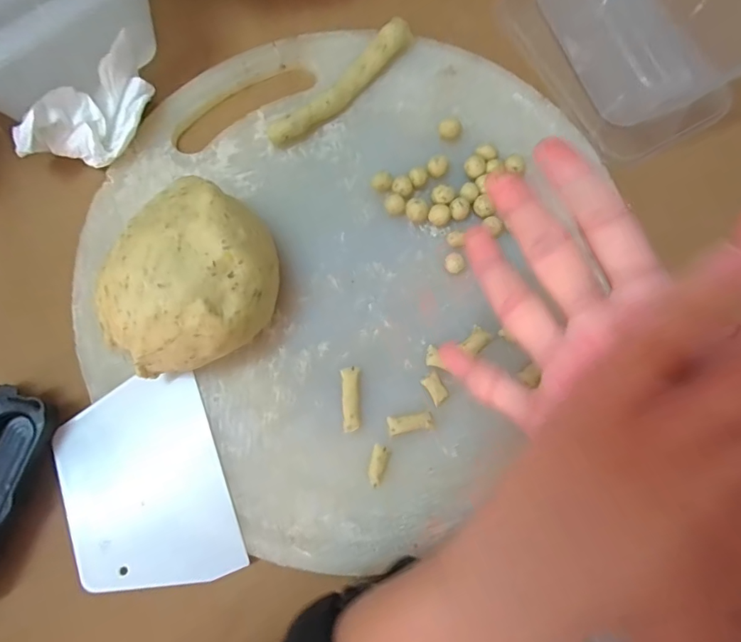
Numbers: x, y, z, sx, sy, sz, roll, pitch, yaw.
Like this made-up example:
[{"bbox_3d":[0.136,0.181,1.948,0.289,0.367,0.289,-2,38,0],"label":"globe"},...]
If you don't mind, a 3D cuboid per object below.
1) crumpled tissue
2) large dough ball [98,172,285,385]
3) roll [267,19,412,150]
[{"bbox_3d":[-0.174,-0.128,0.287,0.089,0.035,0.042,-41,81,-10],"label":"crumpled tissue"},{"bbox_3d":[-0.092,-0.020,0.249,0.075,0.064,0.099,9,77,1],"label":"large dough ball"},{"bbox_3d":[-0.017,-0.159,0.309,0.019,0.015,0.126,43,79,8],"label":"roll"}]

